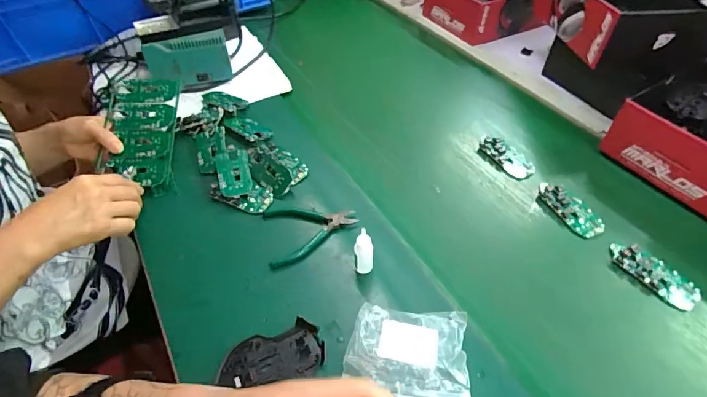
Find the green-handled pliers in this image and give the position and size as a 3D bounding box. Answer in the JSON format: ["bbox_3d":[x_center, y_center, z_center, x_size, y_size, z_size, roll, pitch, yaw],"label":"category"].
[{"bbox_3d":[-0.055,0.038,0.520,0.117,0.012,0.090,-12,48,-10],"label":"green-handled pliers"}]

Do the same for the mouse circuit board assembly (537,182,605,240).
[{"bbox_3d":[0.299,0.014,0.553,0.038,0.017,0.098,-22,51,-18],"label":"mouse circuit board assembly"}]

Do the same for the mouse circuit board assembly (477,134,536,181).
[{"bbox_3d":[0.239,-0.066,0.623,0.044,0.019,0.094,-32,55,-26],"label":"mouse circuit board assembly"}]

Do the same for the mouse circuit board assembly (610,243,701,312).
[{"bbox_3d":[0.363,0.091,0.482,0.038,0.017,0.098,-28,53,-23],"label":"mouse circuit board assembly"}]

